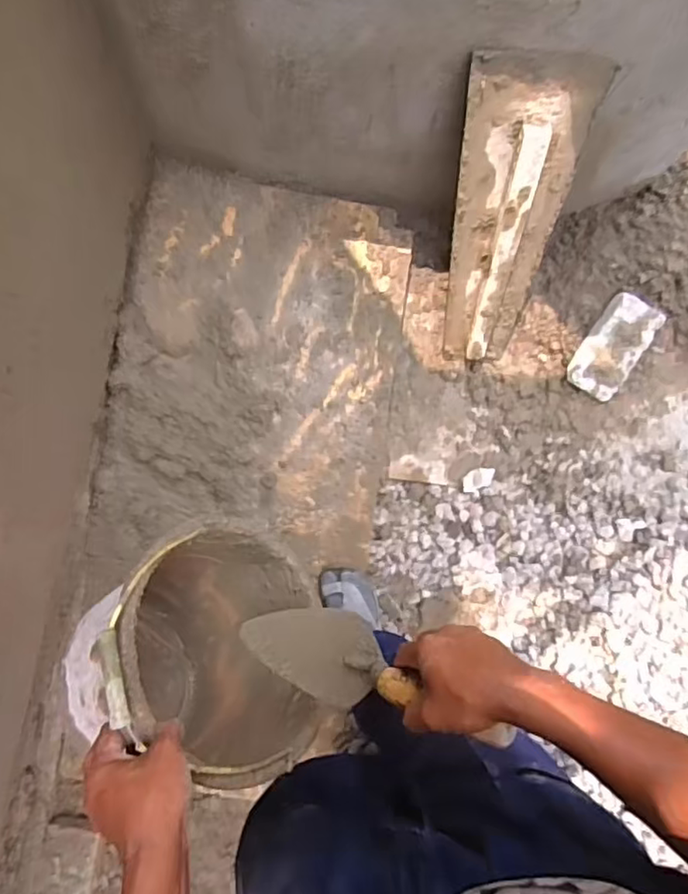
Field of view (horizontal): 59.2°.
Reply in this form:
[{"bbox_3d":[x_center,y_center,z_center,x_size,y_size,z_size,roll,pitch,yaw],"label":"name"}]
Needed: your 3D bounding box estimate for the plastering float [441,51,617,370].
[{"bbox_3d":[0.284,-0.369,1.060,0.185,0.561,0.087,-8,55,-5],"label":"plastering float"}]

